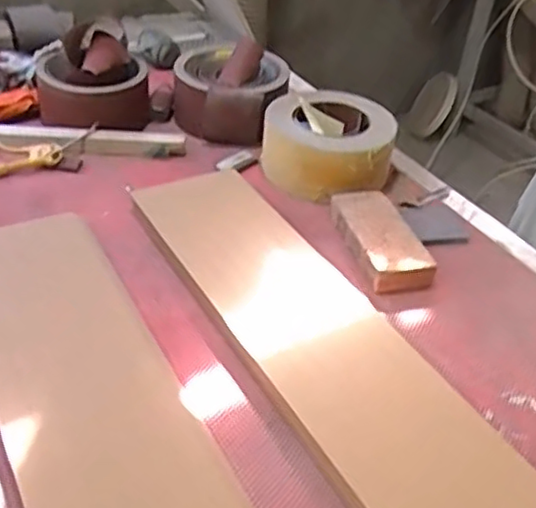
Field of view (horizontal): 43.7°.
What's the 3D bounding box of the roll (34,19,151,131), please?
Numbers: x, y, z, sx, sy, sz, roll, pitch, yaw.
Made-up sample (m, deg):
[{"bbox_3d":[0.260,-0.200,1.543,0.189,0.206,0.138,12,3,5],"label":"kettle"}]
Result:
[{"bbox_3d":[-0.361,-0.355,1.384,0.186,0.176,0.221,32,45,29],"label":"roll"}]

